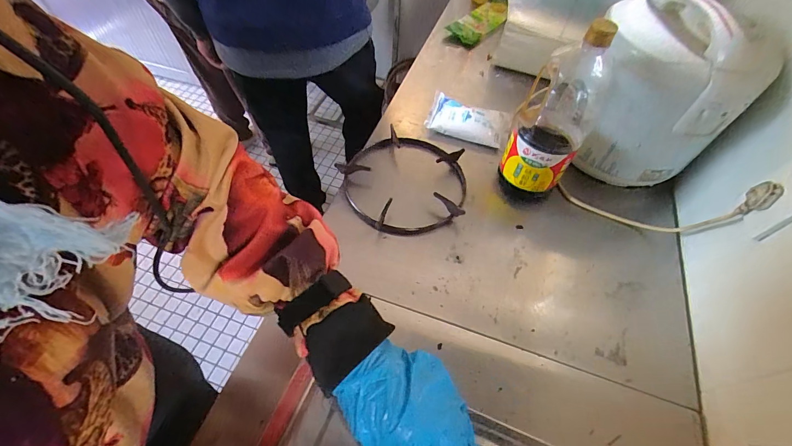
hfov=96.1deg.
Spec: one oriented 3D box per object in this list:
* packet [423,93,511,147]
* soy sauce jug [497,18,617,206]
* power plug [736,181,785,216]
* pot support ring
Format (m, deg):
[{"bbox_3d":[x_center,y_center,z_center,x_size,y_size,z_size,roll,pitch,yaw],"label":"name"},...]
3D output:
[{"bbox_3d":[0.154,-0.222,0.760,0.167,0.033,0.116,16,56,8],"label":"packet"},{"bbox_3d":[0.253,-0.166,0.577,0.109,0.289,0.116,-38,65,-24],"label":"soy sauce jug"},{"bbox_3d":[0.485,-0.032,0.477,0.025,0.061,0.029,-23,60,-18],"label":"power plug"},{"bbox_3d":[0.020,-0.084,0.658,0.232,0.037,0.224,1,56,-2],"label":"pot support ring"}]

